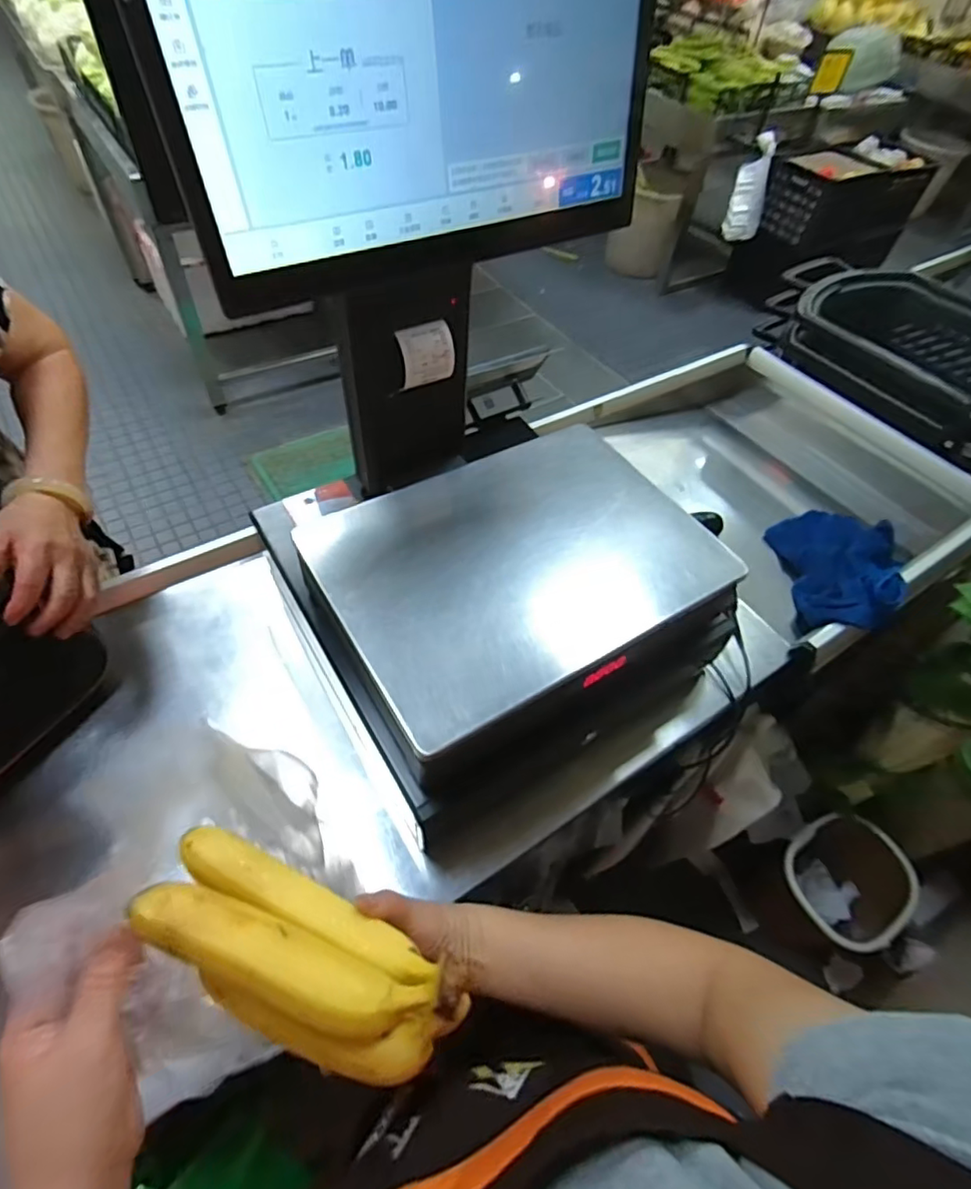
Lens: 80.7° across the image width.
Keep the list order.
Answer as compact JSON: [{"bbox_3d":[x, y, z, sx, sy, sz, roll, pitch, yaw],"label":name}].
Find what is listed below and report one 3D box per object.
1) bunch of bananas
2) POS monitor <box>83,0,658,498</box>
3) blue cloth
[{"bbox_3d":[-0.119,0.220,0.348,0.189,0.066,0.078,31,56,6],"label":"bunch of bananas"},{"bbox_3d":[-0.067,-0.304,0.499,0.366,0.458,0.166,-25,59,-22],"label":"POS monitor"},{"bbox_3d":[0.509,-0.043,0.839,0.180,0.071,0.289,22,40,12],"label":"blue cloth"}]

